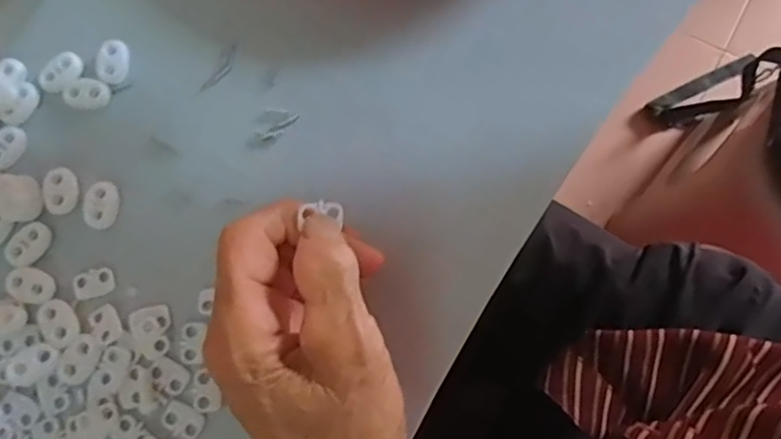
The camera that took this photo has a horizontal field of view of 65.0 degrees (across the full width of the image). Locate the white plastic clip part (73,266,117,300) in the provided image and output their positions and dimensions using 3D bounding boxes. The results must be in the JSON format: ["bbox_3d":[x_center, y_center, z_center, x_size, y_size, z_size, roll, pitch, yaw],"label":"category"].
[{"bbox_3d":[-0.135,0.029,0.277,0.018,0.004,0.013,-15,78,-3],"label":"white plastic clip part"}]

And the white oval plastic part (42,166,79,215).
[{"bbox_3d":[-0.154,-0.014,0.286,0.015,0.004,0.023,-12,77,-2],"label":"white oval plastic part"}]

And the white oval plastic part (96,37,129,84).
[{"bbox_3d":[-0.135,-0.078,0.299,0.014,0.005,0.023,2,77,1],"label":"white oval plastic part"}]

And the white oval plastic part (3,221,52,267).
[{"bbox_3d":[-0.166,0.011,0.279,0.015,0.004,0.022,39,80,8],"label":"white oval plastic part"}]

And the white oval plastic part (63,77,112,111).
[{"bbox_3d":[-0.146,-0.061,0.296,0.021,0.004,0.015,12,78,3],"label":"white oval plastic part"}]

